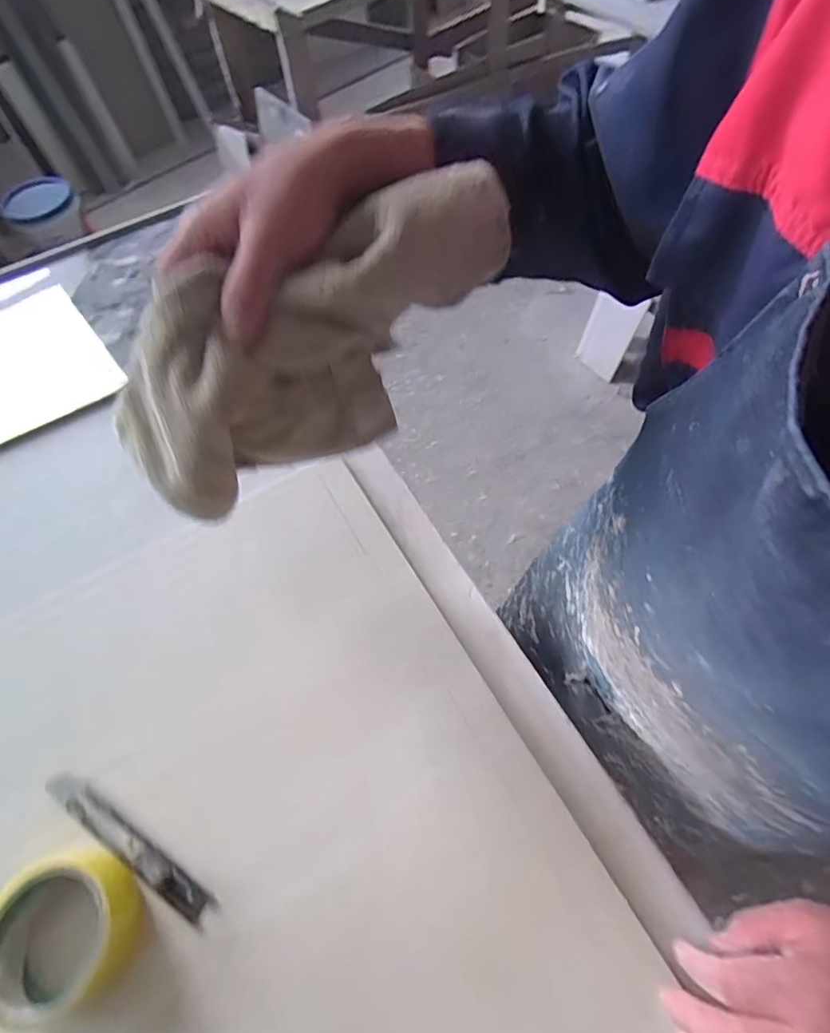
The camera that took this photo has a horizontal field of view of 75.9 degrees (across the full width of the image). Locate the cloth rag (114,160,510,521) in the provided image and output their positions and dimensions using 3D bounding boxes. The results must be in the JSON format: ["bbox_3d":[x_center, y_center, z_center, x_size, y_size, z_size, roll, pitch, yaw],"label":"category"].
[{"bbox_3d":[-0.068,-0.101,0.351,0.250,0.166,0.075,-26,61,-12],"label":"cloth rag"}]

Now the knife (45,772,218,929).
[{"bbox_3d":[-0.217,0.241,0.395,0.164,0.006,0.020,26,64,17],"label":"knife"}]

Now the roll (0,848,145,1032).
[{"bbox_3d":[-0.234,0.275,0.354,0.086,0.043,0.088,-1,59,2],"label":"roll"}]

